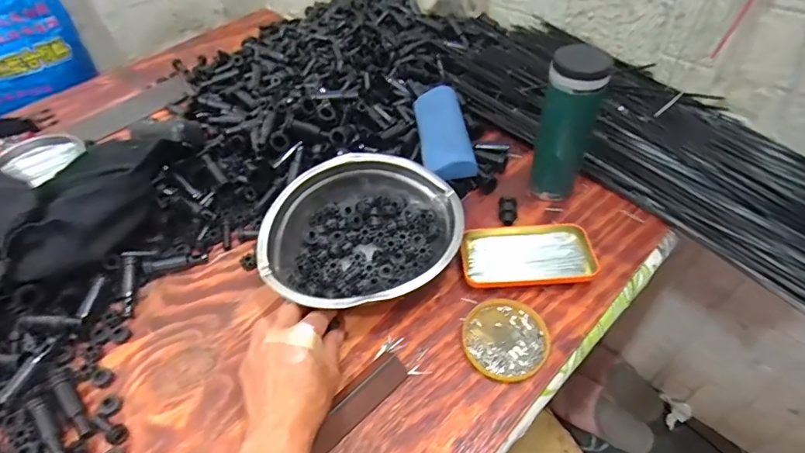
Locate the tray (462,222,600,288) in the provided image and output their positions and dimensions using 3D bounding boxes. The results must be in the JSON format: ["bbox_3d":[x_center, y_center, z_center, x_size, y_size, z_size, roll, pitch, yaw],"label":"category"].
[{"bbox_3d":[0.139,0.031,0.521,0.140,0.018,0.075,-4,49,0],"label":"tray"}]

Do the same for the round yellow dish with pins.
[{"bbox_3d":[0.101,0.110,0.460,0.079,0.013,0.081,-2,49,2],"label":"round yellow dish with pins"}]

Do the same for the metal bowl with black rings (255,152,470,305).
[{"bbox_3d":[-0.046,0.004,0.514,0.215,0.070,0.183,-23,51,-16],"label":"metal bowl with black rings"}]

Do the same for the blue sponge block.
[{"bbox_3d":[0.053,-0.124,0.615,0.062,0.037,0.165,-6,49,-2],"label":"blue sponge block"}]

